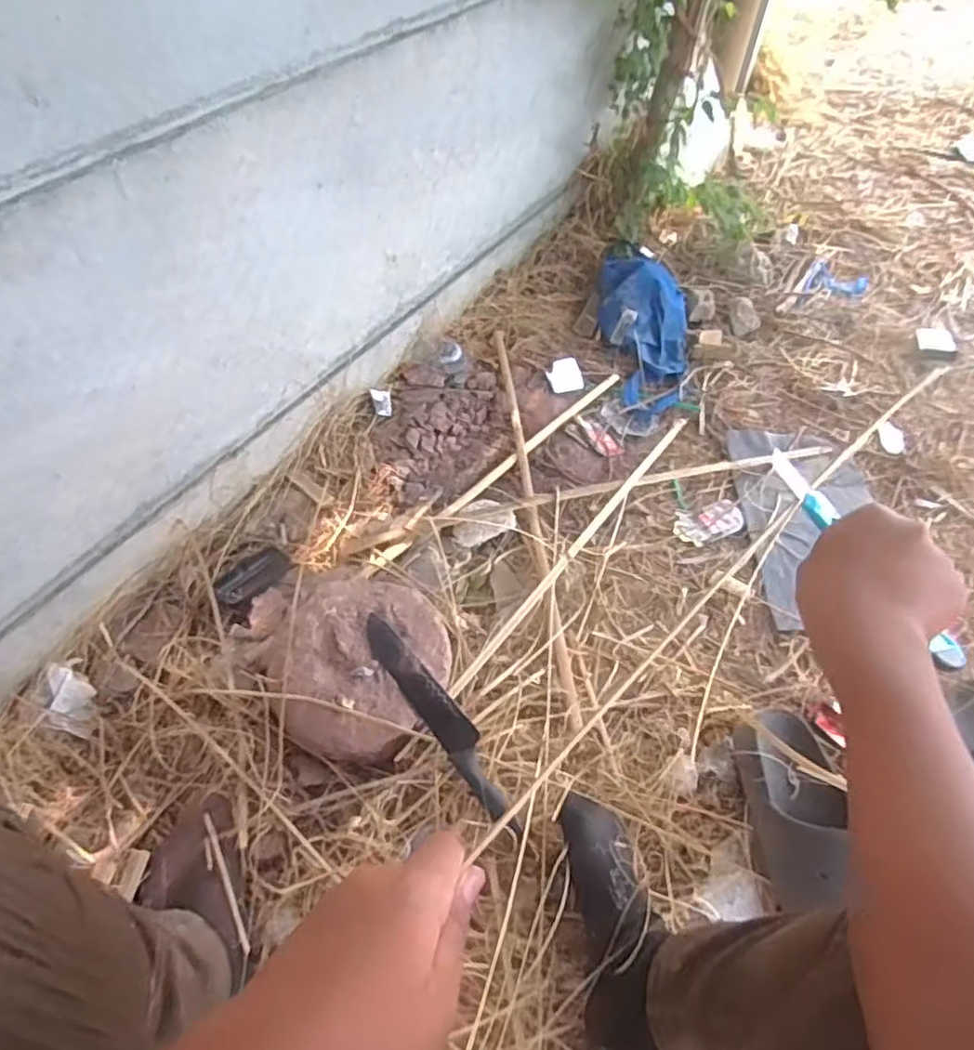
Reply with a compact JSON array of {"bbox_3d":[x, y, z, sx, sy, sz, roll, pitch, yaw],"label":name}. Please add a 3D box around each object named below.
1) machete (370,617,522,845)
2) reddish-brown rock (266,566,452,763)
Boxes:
[{"bbox_3d":[-0.052,0.224,0.786,0.043,0.021,0.289,-32,72,-20],"label":"machete"},{"bbox_3d":[-0.159,0.160,0.838,0.208,0.111,0.218,1,52,-2],"label":"reddish-brown rock"}]

